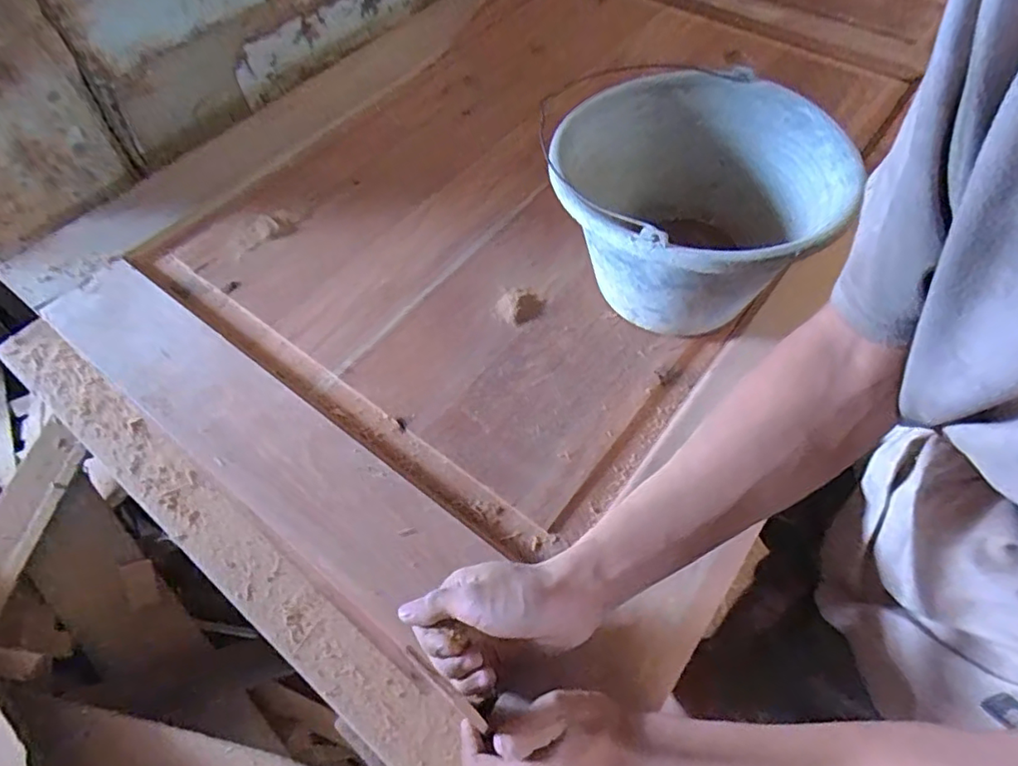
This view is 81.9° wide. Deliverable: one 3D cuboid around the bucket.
[{"bbox_3d":[0.164,-0.151,0.566,0.242,0.175,0.231,0,57,0],"label":"bucket"}]

